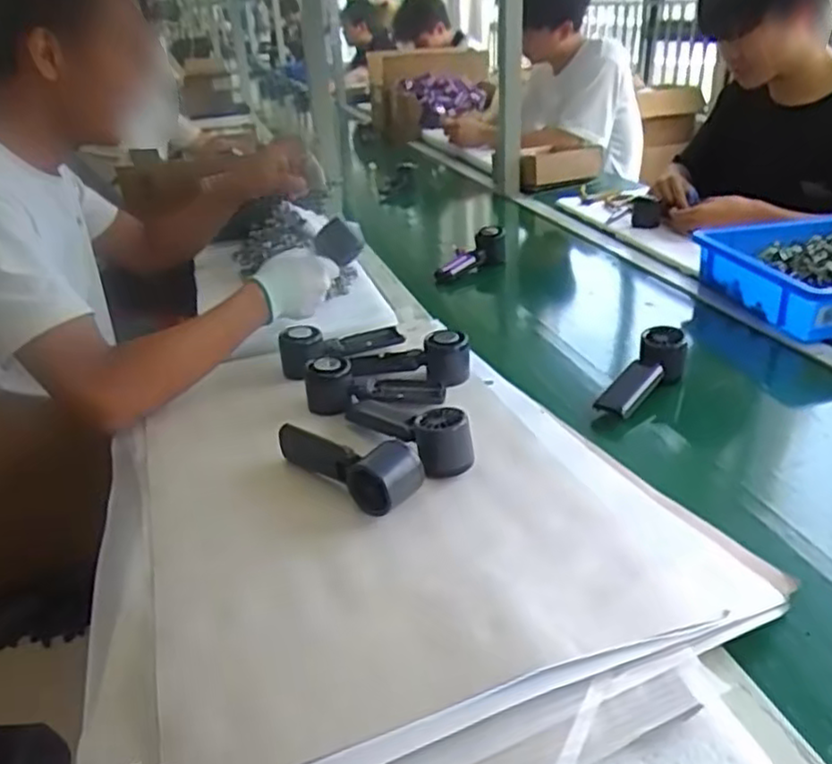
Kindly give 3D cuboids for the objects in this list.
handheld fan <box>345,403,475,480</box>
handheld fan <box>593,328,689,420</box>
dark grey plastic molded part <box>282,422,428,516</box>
[{"bbox_3d":[-0.011,0.043,0.762,0.052,0.052,0.177,-23,34,-31],"label":"handheld fan"},{"bbox_3d":[0.277,-0.005,0.865,0.051,0.046,0.151,24,57,42],"label":"handheld fan"},{"bbox_3d":[-0.066,0.076,0.715,0.072,0.047,0.159,-25,35,-34],"label":"dark grey plastic molded part"}]

